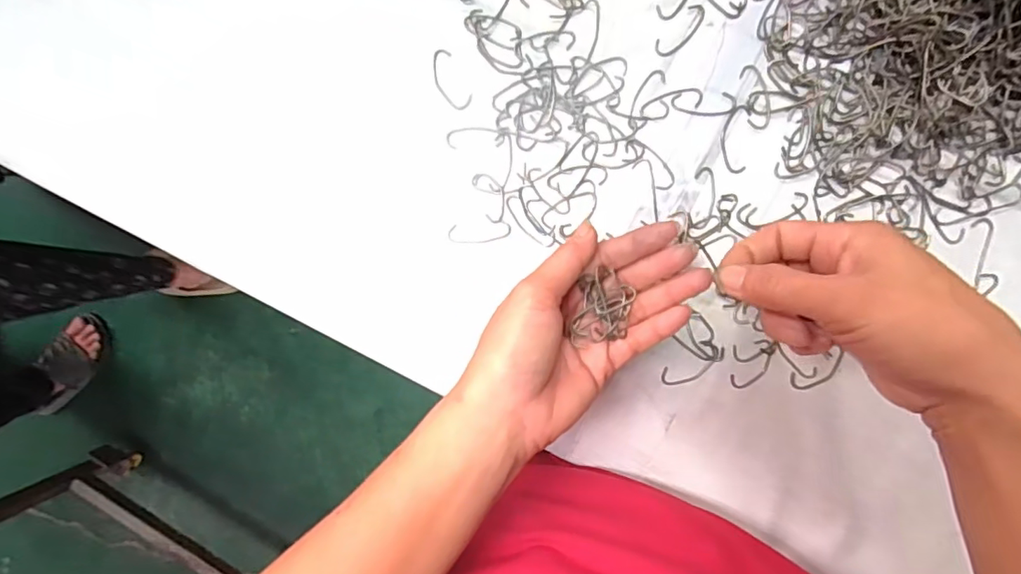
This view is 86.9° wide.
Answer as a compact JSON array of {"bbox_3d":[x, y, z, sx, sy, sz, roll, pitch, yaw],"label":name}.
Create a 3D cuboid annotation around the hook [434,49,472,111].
[{"bbox_3d":[-0.039,-0.131,0.341,0.017,0.004,0.040,-27,90,8],"label":"hook"}]

